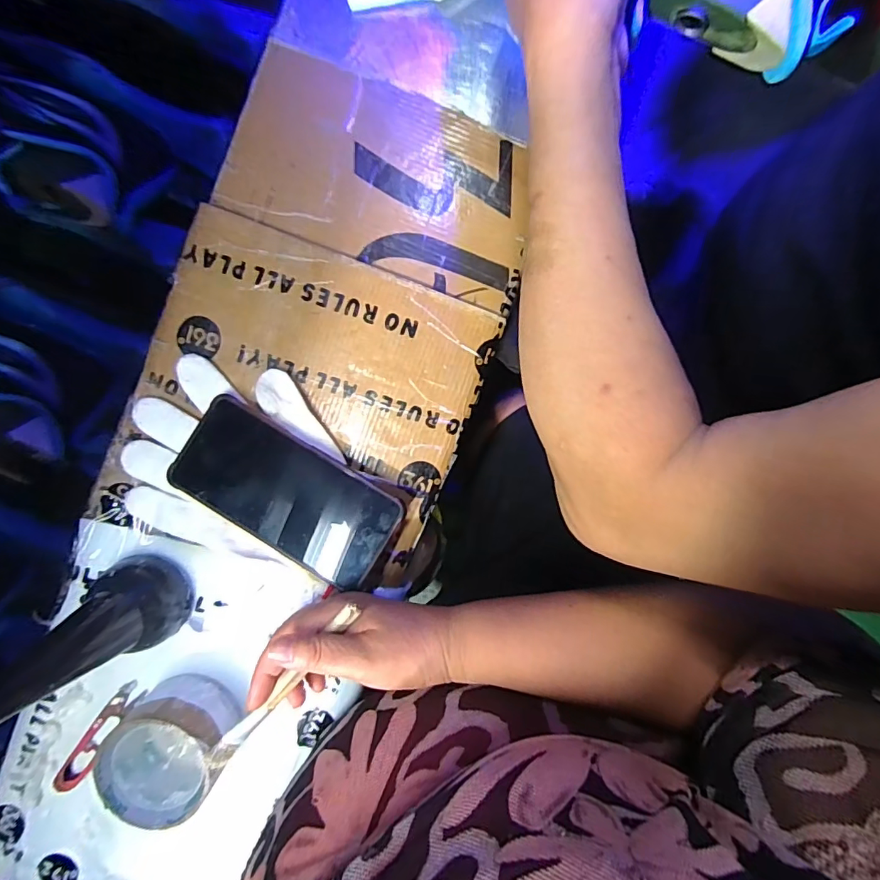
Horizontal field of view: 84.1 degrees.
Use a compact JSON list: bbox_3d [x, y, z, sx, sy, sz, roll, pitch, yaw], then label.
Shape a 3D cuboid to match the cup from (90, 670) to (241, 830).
[{"bbox_3d":[-0.201,0.231,0.369,0.081,0.053,0.083,0,95,0],"label":"cup"}]

